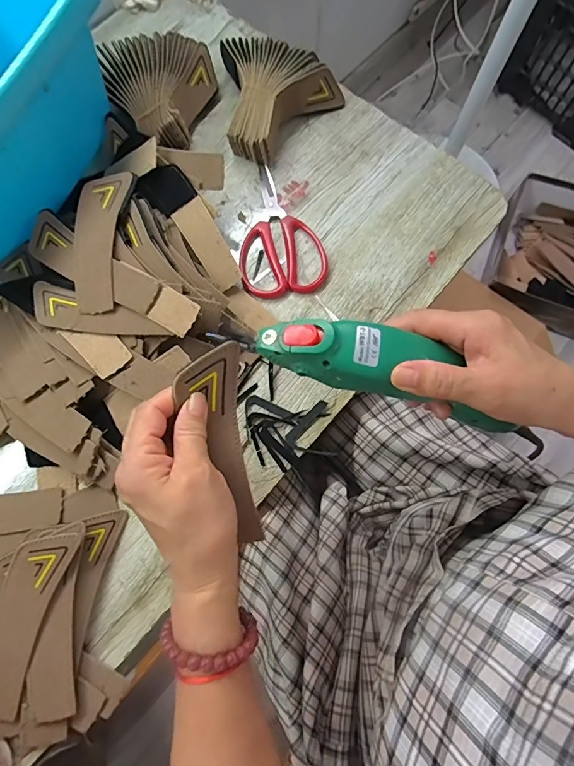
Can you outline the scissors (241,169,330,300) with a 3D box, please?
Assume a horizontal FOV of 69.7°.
[{"bbox_3d":[-0.011,-0.180,0.478,0.097,0.011,0.168,-9,75,-1],"label":"scissors"}]

